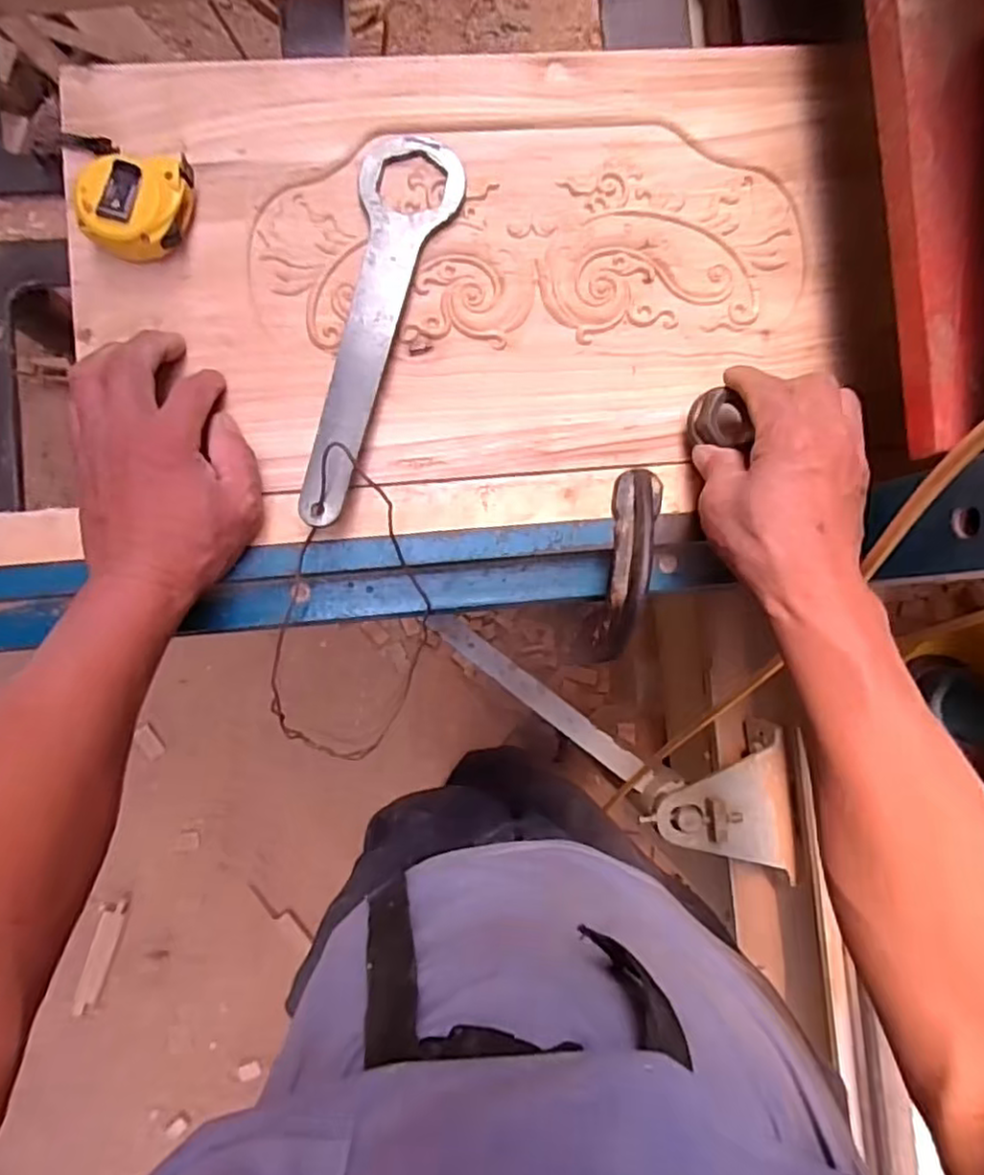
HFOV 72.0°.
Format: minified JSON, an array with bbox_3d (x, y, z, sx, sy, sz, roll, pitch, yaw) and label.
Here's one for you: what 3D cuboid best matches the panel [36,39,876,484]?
[{"bbox_3d":[0.001,-0.211,0.436,0.511,0.034,0.273,-4,91,-4],"label":"panel"}]

